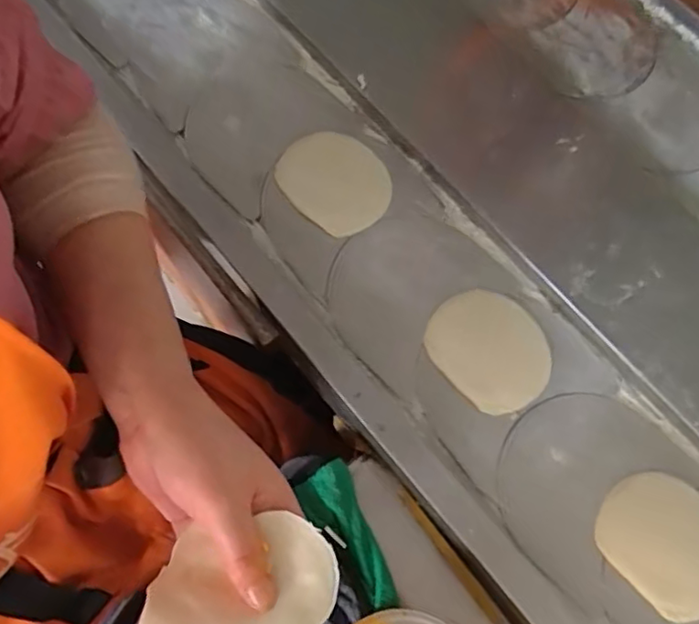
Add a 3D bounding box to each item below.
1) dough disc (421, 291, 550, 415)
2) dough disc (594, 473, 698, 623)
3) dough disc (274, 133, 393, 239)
[{"bbox_3d":[0.111,0.027,0.468,0.080,0.011,0.098,-43,78,-14],"label":"dough disc"},{"bbox_3d":[0.231,0.165,0.430,0.082,0.004,0.098,-43,78,-14],"label":"dough disc"},{"bbox_3d":[-0.011,-0.115,0.513,0.096,0.010,0.085,35,74,9],"label":"dough disc"}]

